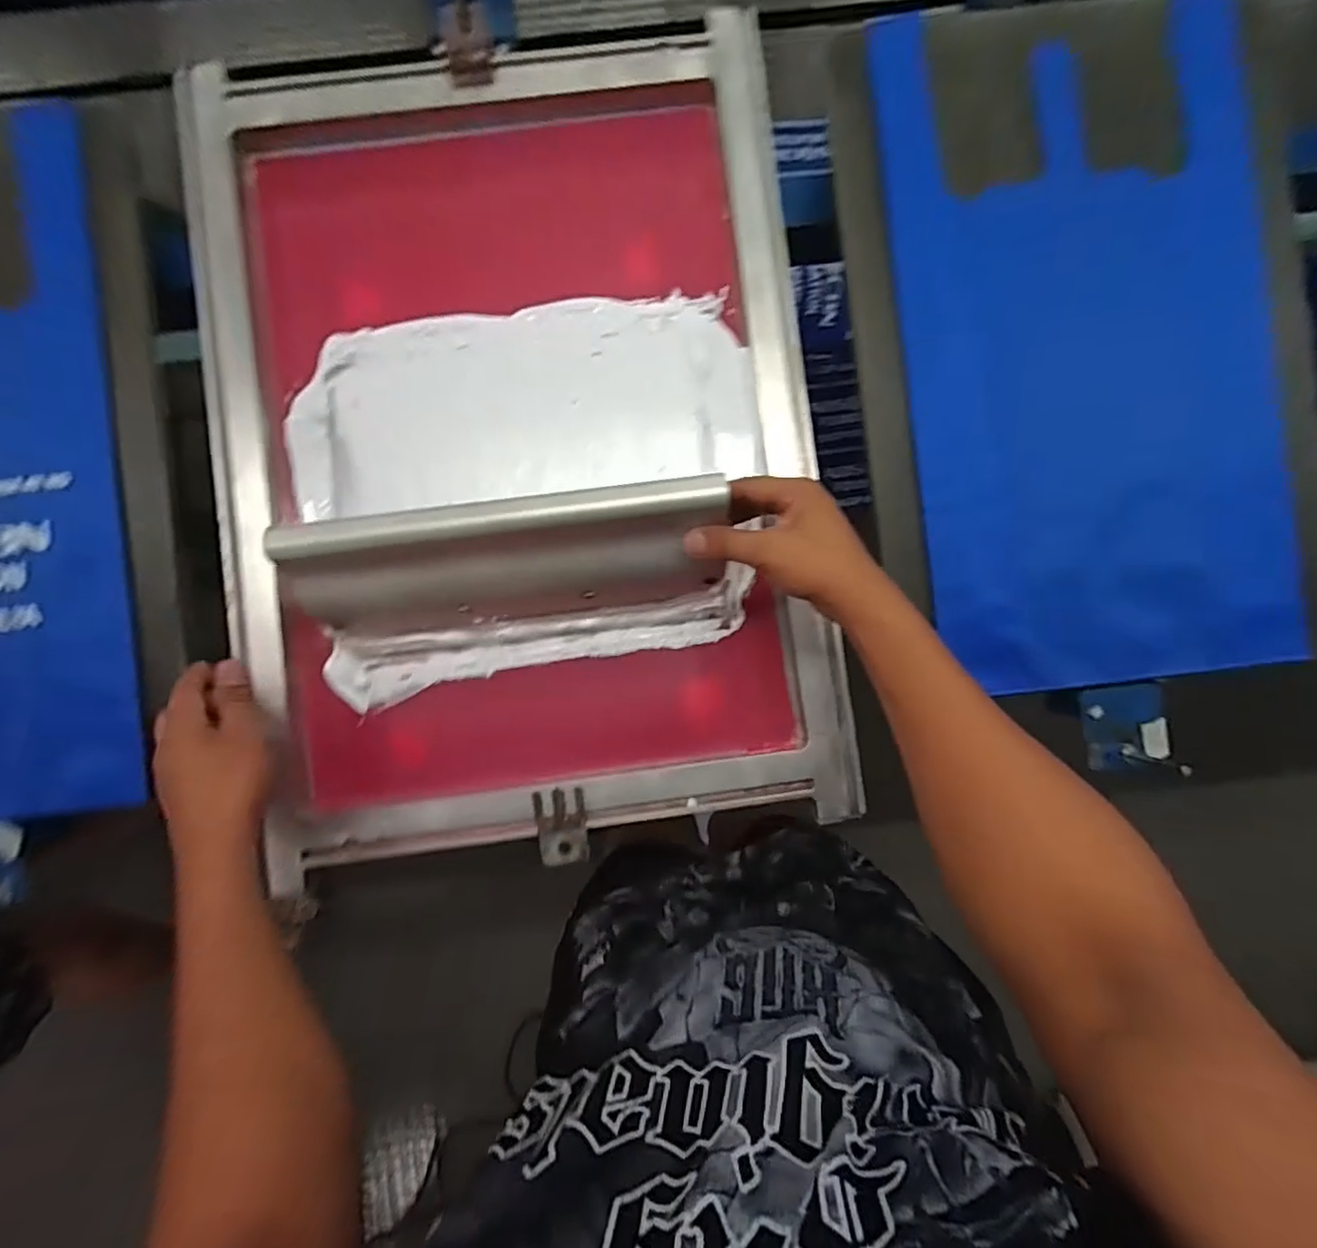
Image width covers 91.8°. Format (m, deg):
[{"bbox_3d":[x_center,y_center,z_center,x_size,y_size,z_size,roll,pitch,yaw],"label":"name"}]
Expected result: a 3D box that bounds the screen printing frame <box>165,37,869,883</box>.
[{"bbox_3d":[-0.116,-0.147,0.527,0.472,0.071,0.636,-7,90,0],"label":"screen printing frame"}]

